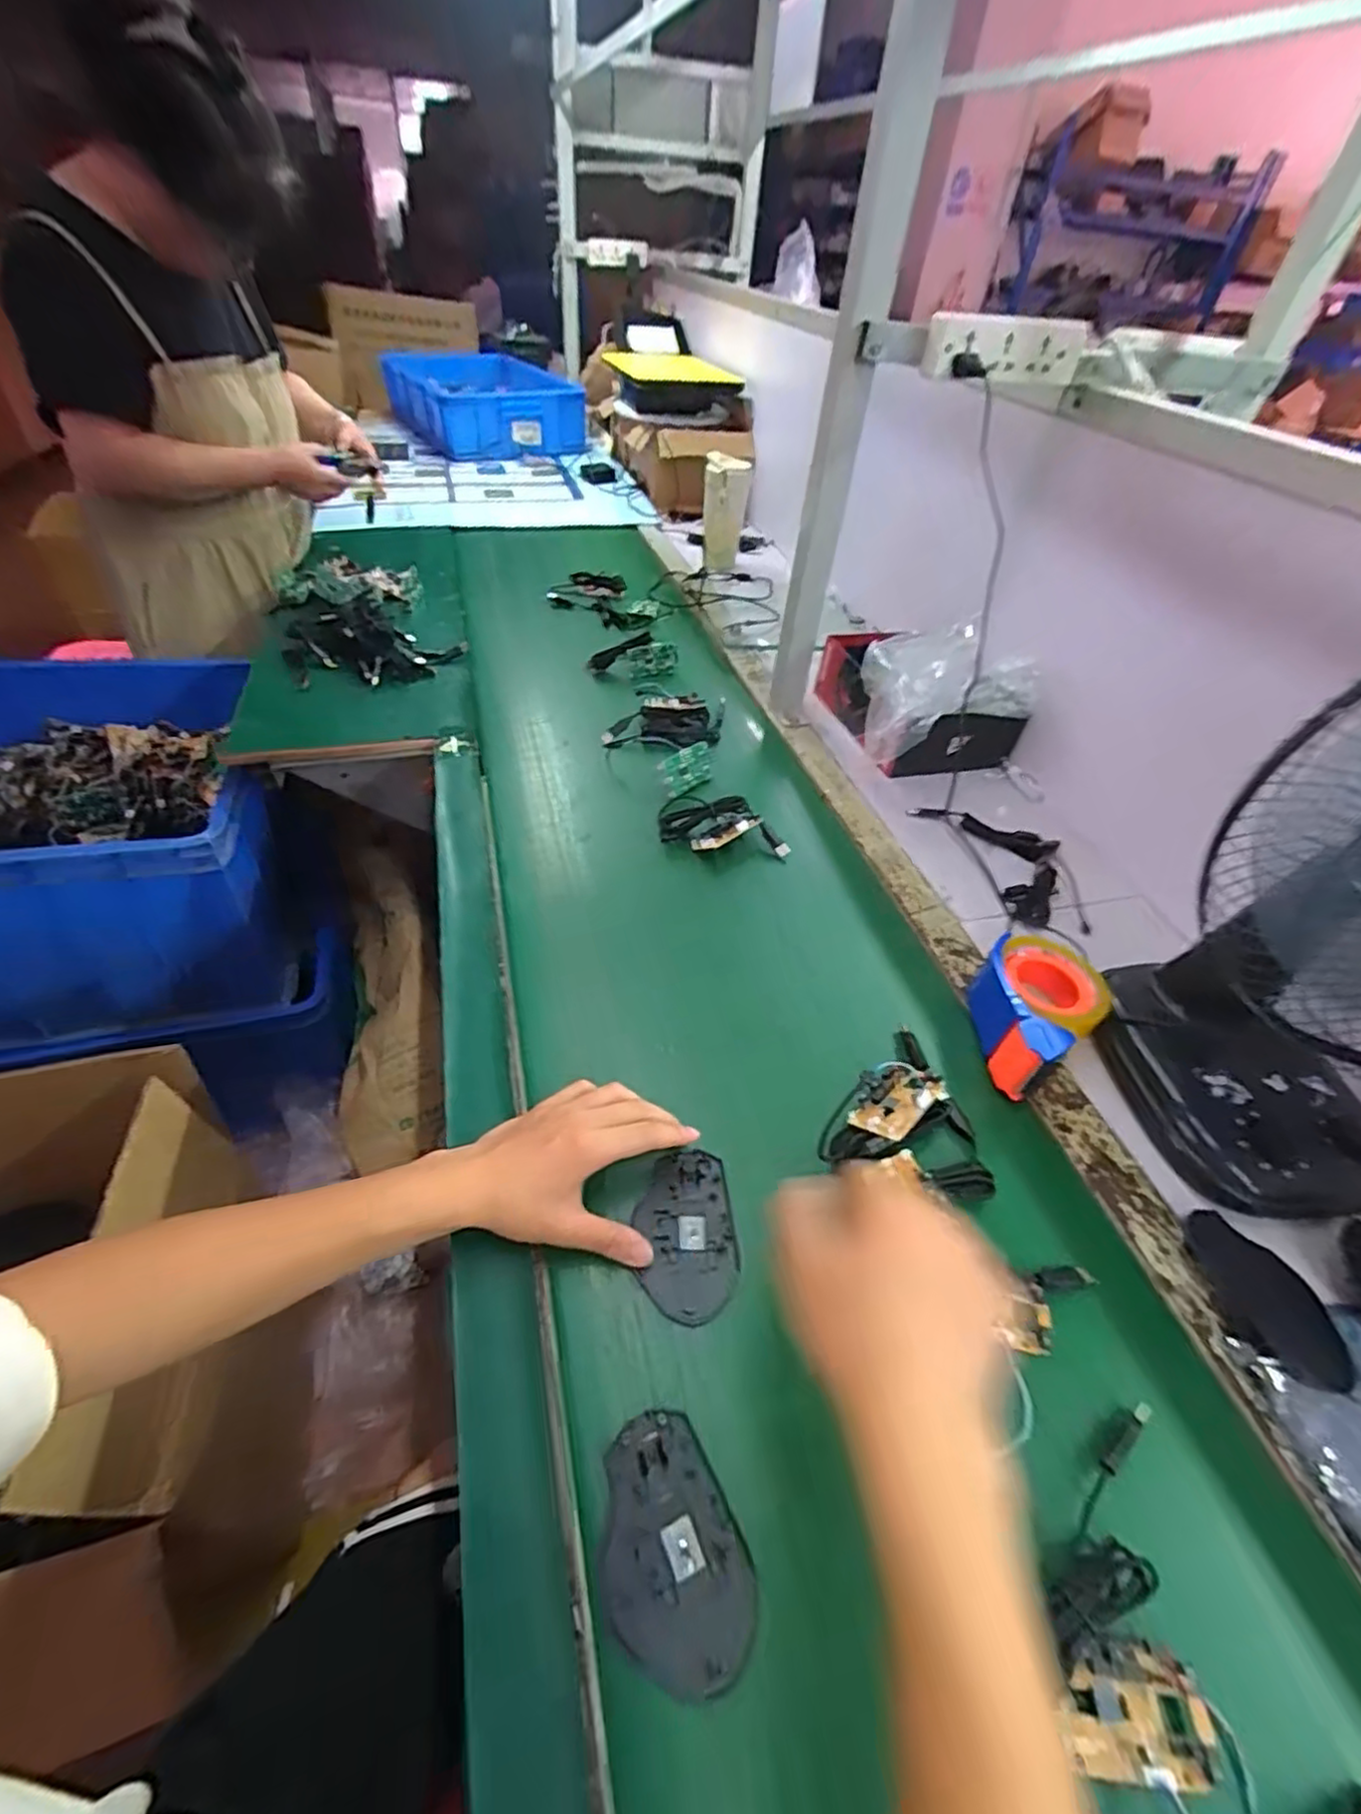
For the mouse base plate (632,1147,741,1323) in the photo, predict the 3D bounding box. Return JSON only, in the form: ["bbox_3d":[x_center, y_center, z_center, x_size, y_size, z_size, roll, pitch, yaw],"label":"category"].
[{"bbox_3d":[0.004,0.223,0.464,0.066,0.010,0.108,0,45,-7],"label":"mouse base plate"}]

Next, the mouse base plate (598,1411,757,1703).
[{"bbox_3d":[-0.007,0.331,0.348,0.073,0.012,0.106,-19,50,-24],"label":"mouse base plate"}]

